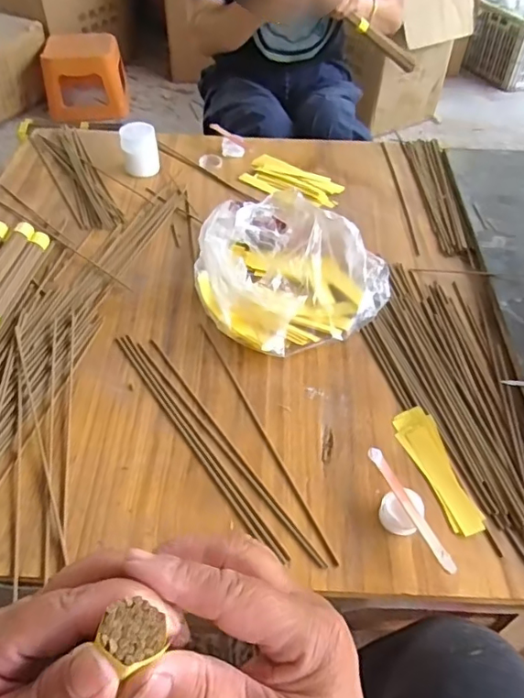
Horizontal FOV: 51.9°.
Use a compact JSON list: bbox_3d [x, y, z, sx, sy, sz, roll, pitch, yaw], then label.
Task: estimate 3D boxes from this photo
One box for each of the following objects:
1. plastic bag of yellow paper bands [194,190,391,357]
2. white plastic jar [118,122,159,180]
[{"bbox_3d":[0.035,-0.101,0.646,0.216,0.101,0.232,24,53,20],"label":"plastic bag of yellow paper bands"},{"bbox_3d":[-0.197,-0.320,0.865,0.057,0.067,0.053,-8,49,-7],"label":"white plastic jar"}]

